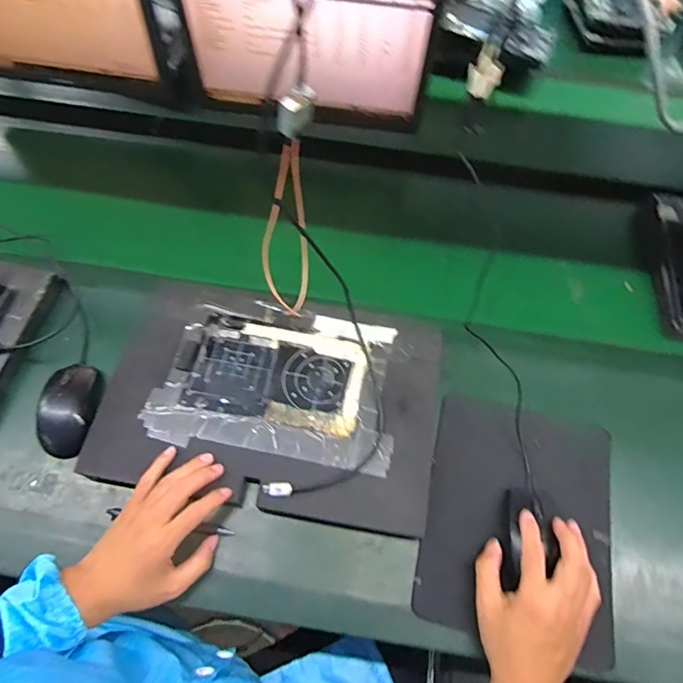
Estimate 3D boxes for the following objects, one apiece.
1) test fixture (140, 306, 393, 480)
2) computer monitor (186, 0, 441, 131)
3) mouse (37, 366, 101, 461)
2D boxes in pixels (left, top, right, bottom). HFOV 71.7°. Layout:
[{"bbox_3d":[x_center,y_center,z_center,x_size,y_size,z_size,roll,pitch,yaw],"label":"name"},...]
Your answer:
[{"bbox_3d":[-0.075,0.043,0.571,0.271,0.021,0.182,8,61,1],"label":"test fixture"},{"bbox_3d":[-0.047,-0.427,0.666,0.343,0.234,0.038,6,61,0],"label":"computer monitor"},{"bbox_3d":[-0.322,0.077,0.553,0.061,0.030,0.108,-6,61,-6],"label":"mouse"}]

